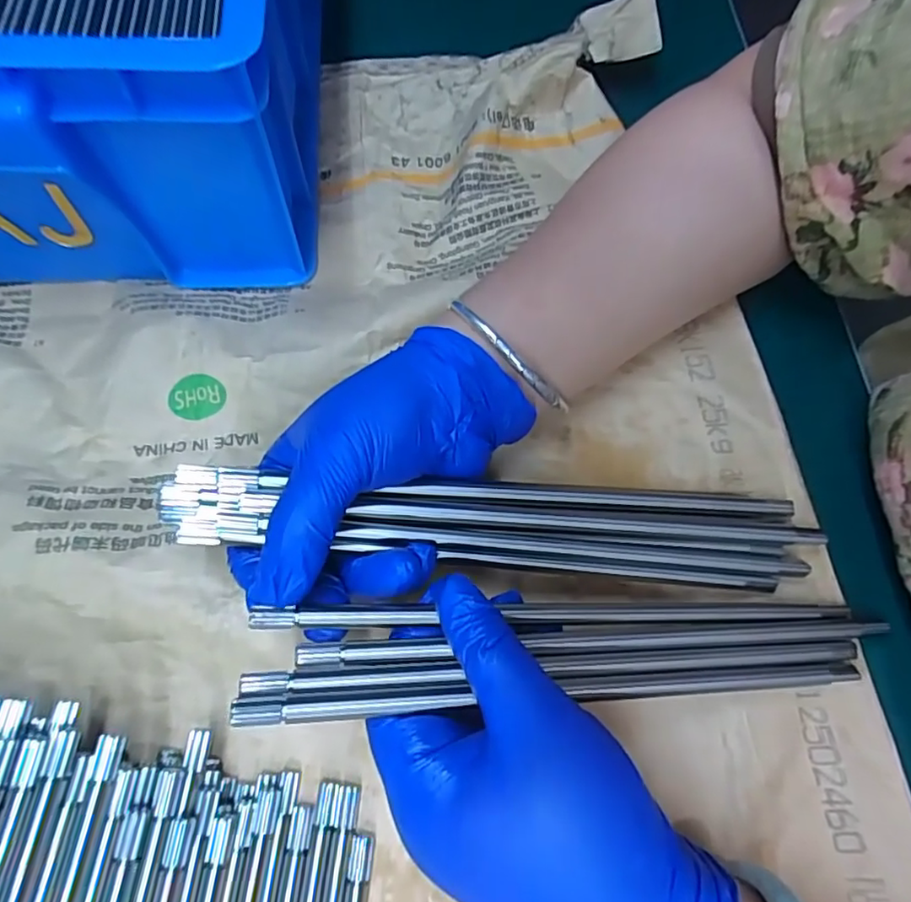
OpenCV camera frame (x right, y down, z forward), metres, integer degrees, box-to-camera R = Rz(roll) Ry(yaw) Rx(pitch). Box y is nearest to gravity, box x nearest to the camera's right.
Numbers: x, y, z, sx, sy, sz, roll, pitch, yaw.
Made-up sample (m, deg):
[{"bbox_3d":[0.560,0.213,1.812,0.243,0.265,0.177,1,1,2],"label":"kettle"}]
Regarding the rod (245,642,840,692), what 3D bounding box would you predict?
[{"bbox_3d":[0.048,0.075,0.203,0.229,0.004,0.007,3,69,-16],"label":"rod"}]

